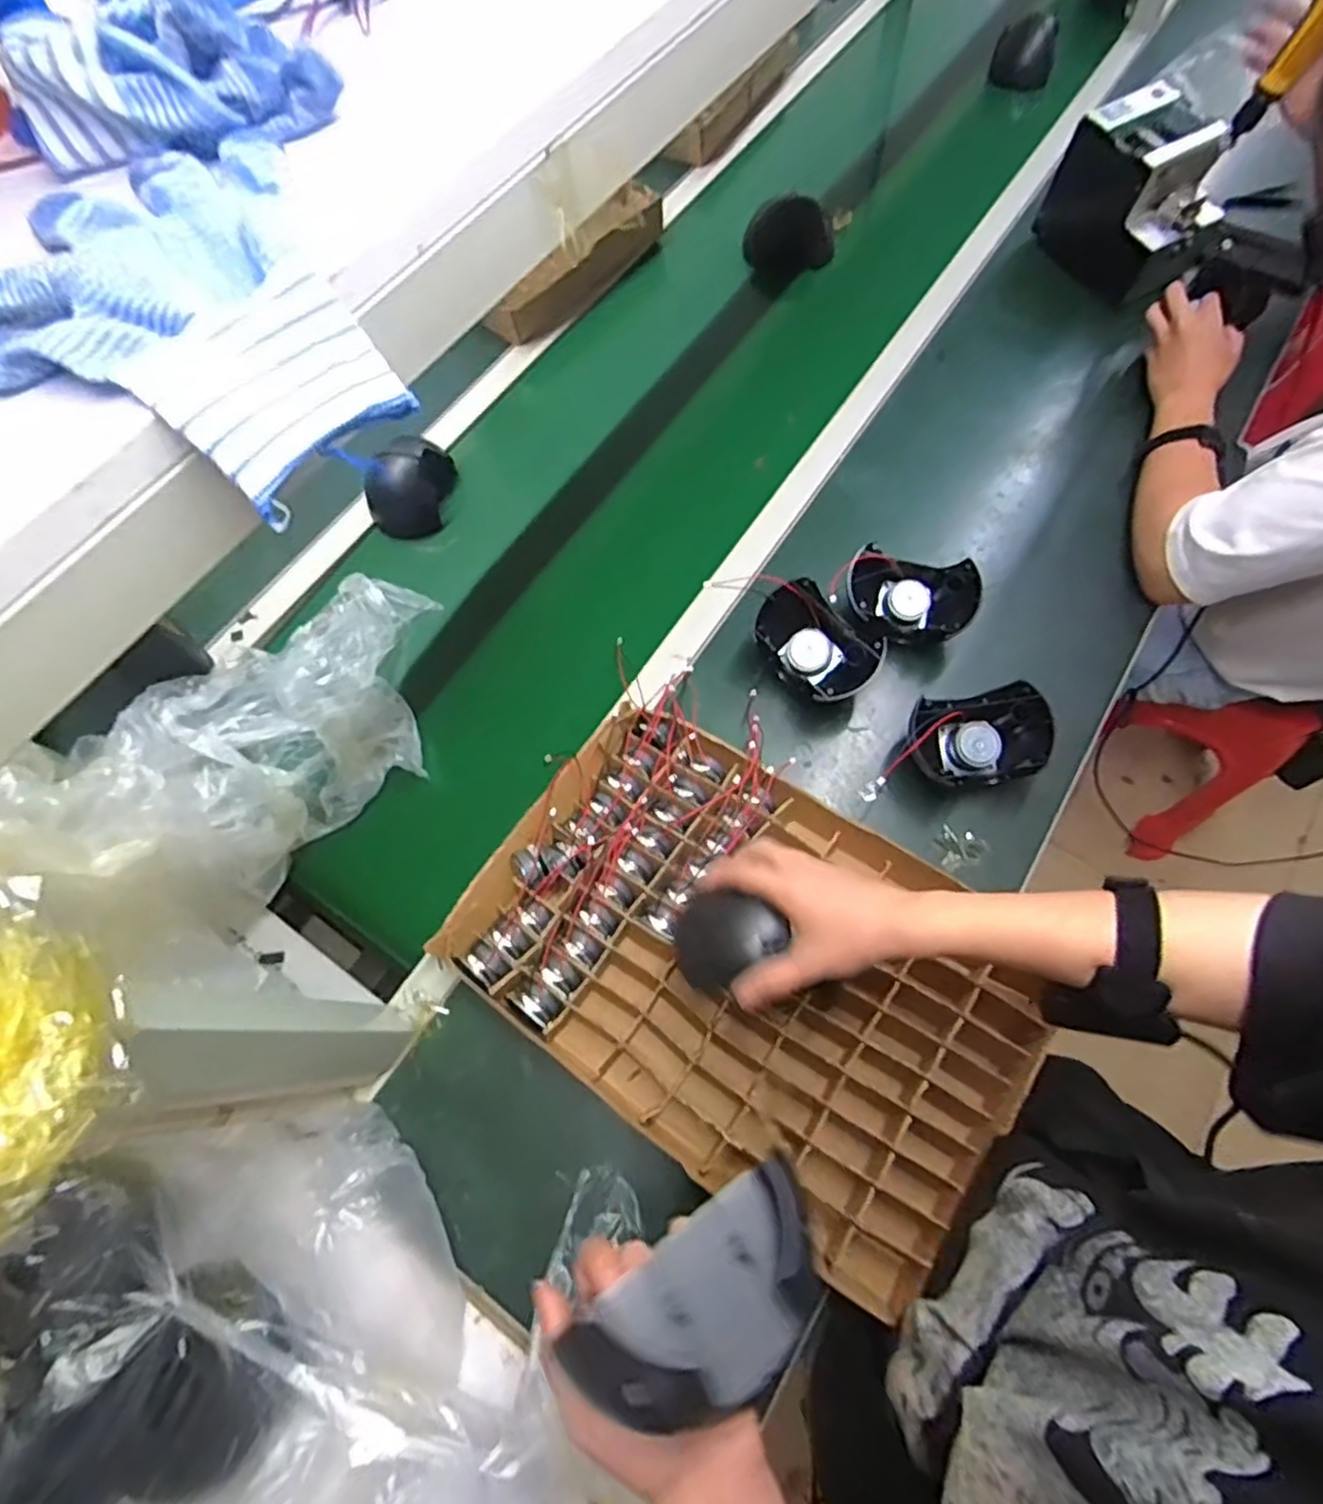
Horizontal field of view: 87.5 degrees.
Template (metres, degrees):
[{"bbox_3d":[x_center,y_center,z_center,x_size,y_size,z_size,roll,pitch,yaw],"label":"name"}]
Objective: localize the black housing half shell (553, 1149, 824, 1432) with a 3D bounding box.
[{"bbox_3d":[0.017,0.250,0.306,0.105,0.042,0.061,-16,49,-35],"label":"black housing half shell"}]

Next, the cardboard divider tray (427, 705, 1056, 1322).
[{"bbox_3d":[0.077,0.182,0.614,0.470,0.057,0.326,34,73,15],"label":"cardboard divider tray"}]

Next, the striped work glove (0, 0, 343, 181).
[{"bbox_3d":[-0.211,-0.285,0.284,0.151,0.045,0.069,0,68,3],"label":"striped work glove"}]

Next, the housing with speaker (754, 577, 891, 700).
[{"bbox_3d":[0.159,-0.104,0.717,0.085,0.074,0.128,-39,71,-13],"label":"housing with speaker"}]

